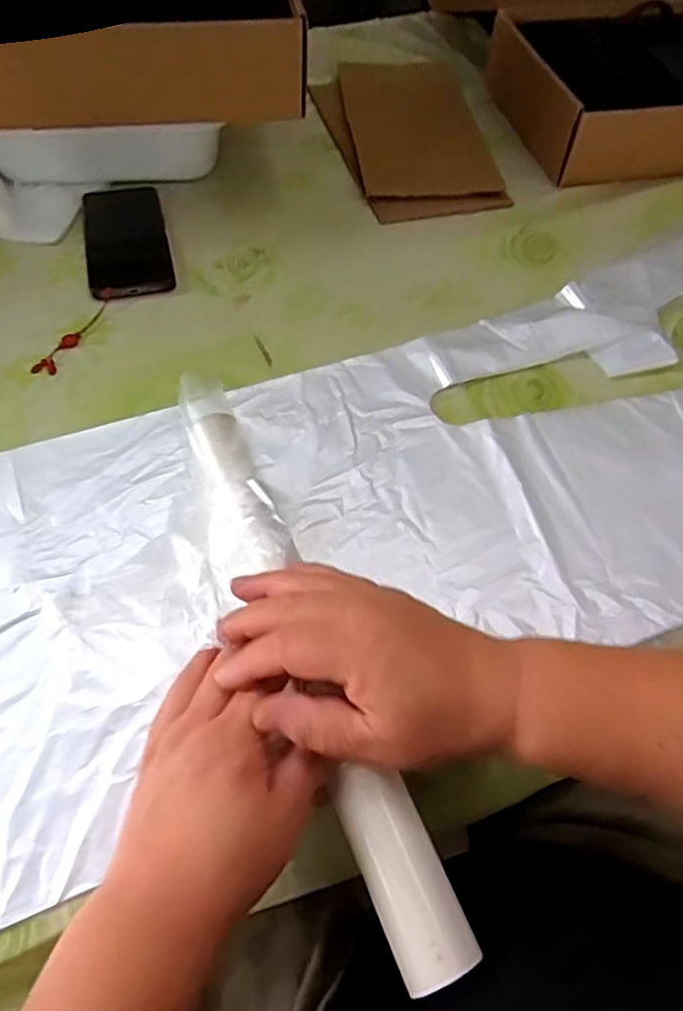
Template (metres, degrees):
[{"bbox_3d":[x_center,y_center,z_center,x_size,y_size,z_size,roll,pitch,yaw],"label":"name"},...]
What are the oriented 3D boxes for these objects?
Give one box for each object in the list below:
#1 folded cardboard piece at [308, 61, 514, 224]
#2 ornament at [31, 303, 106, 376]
[{"bbox_3d":[0.078,-0.433,0.708,0.163,0.026,0.293,-12,61,-11],"label":"folded cardboard piece"},{"bbox_3d":[-0.232,-0.145,0.531,0.018,0.004,0.092,24,60,10],"label":"ornament"}]

